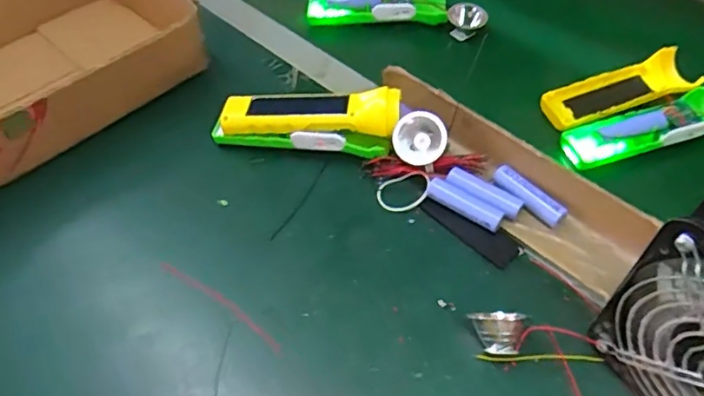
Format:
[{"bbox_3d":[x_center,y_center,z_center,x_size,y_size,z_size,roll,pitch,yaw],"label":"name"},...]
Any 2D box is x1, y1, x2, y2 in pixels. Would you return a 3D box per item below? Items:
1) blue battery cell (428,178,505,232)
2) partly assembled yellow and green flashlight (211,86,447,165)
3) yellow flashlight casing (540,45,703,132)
[{"bbox_3d":[0.092,0.008,0.460,0.064,0.019,0.016,30,58,25],"label":"blue battery cell"},{"bbox_3d":[-0.020,-0.067,0.503,0.206,0.047,0.056,8,51,10],"label":"partly assembled yellow and green flashlight"},{"bbox_3d":[0.266,-0.105,0.556,0.160,0.019,0.051,-19,51,-12],"label":"yellow flashlight casing"}]

